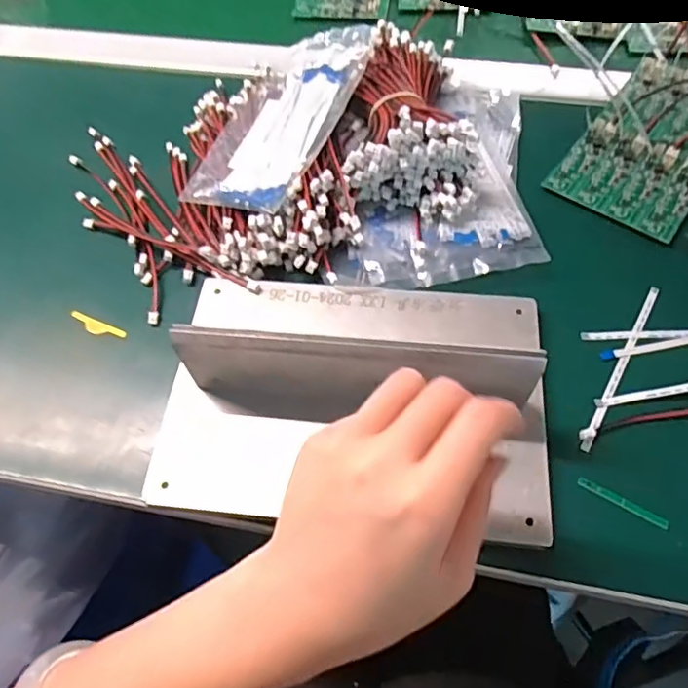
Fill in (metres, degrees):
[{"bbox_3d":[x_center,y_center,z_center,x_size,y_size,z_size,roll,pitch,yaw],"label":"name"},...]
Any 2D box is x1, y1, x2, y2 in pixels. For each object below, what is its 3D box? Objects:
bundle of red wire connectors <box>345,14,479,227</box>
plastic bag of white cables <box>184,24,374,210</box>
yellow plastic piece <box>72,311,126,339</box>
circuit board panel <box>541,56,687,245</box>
[{"bbox_3d":[0.047,-0.153,0.378,0.082,0.056,0.149,3,62,4],"label":"bundle of red wire connectors"},{"bbox_3d":[-0.038,-0.158,0.386,0.081,0.014,0.163,22,72,29],"label":"plastic bag of white cables"},{"bbox_3d":[-0.152,-0.010,0.347,0.037,0.006,0.009,19,65,13],"label":"yellow plastic piece"},{"bbox_3d":[0.220,-0.145,0.397,0.087,0.010,0.158,33,69,19],"label":"circuit board panel"}]

